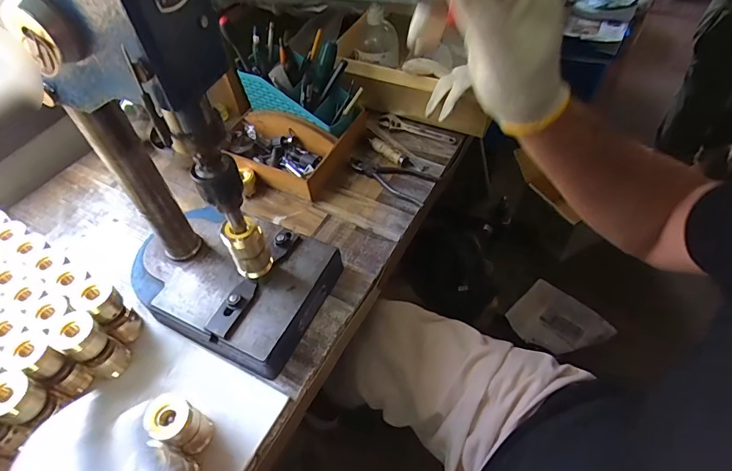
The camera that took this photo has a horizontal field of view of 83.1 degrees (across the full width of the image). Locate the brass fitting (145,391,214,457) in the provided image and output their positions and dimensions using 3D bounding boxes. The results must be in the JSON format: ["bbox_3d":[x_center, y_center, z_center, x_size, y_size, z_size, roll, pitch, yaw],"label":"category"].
[{"bbox_3d":[-0.186,0.191,0.420,0.046,0.073,0.039,21,56,16],"label":"brass fitting"}]

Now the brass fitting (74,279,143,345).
[{"bbox_3d":[-0.305,0.089,0.492,0.042,0.090,0.037,27,58,20],"label":"brass fitting"}]

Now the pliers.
[{"bbox_3d":[0.040,-0.100,0.674,0.146,0.013,0.069,26,57,19],"label":"pliers"}]

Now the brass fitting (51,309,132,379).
[{"bbox_3d":[-0.306,0.125,0.465,0.039,0.091,0.040,22,56,17],"label":"brass fitting"}]

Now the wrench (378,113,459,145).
[{"bbox_3d":[0.089,-0.187,0.735,0.140,0.010,0.036,26,57,19],"label":"wrench"}]

